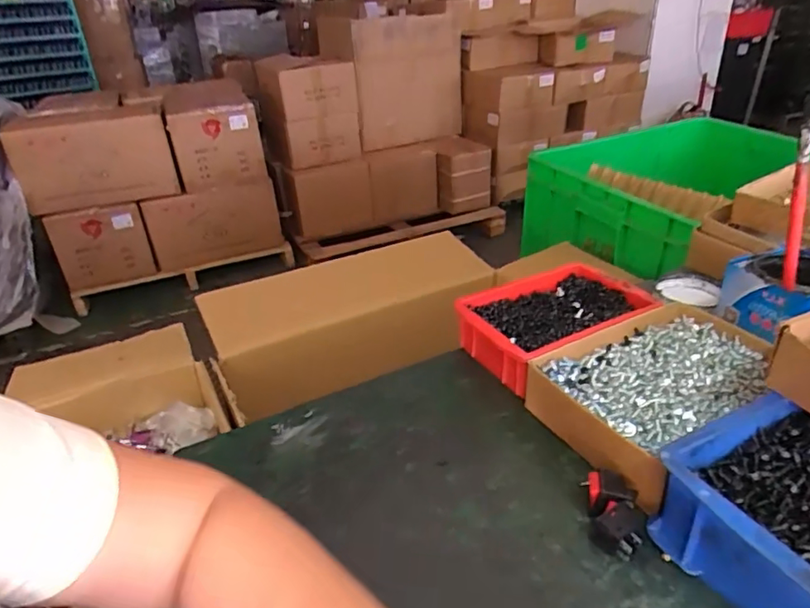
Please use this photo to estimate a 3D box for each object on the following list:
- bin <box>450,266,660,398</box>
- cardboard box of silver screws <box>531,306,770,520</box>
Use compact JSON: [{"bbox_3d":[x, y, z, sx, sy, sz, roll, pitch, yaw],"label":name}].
[{"bbox_3d":[0.168,0.028,0.628,0.205,0.070,0.134,-17,33,-24],"label":"bin"},{"bbox_3d":[0.244,0.088,0.517,0.232,0.068,0.156,-17,32,-23],"label":"cardboard box of silver screws"}]

